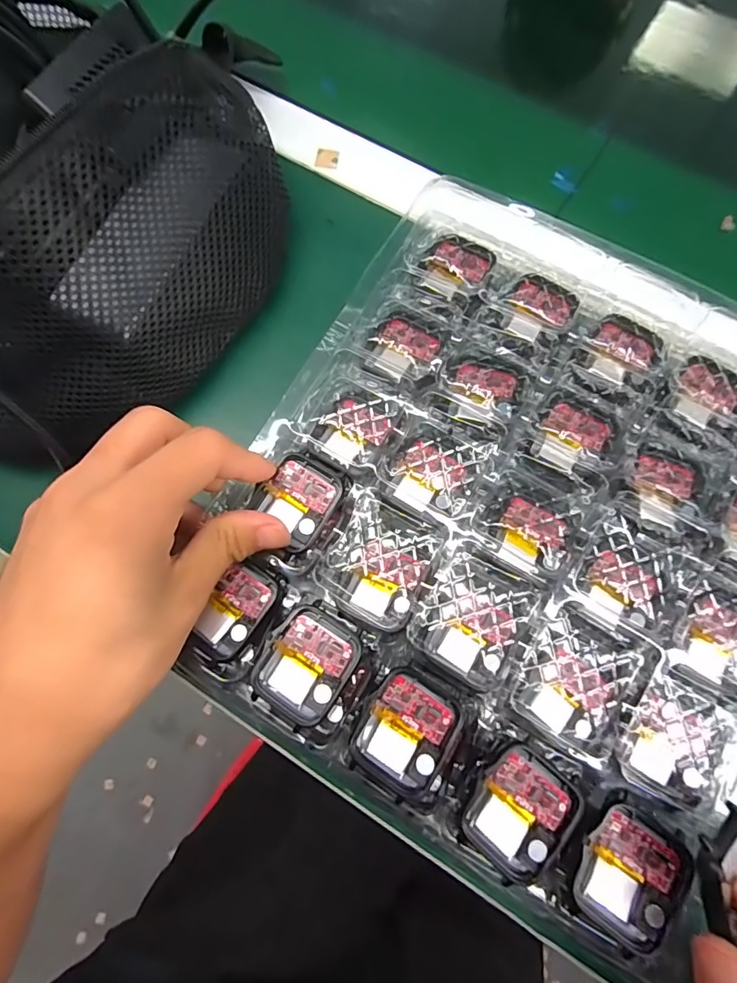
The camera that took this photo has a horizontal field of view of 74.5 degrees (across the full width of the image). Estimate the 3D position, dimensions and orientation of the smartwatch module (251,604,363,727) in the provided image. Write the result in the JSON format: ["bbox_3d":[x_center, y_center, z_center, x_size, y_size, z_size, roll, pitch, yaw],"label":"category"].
[{"bbox_3d":[-0.027,0.076,0.211,0.037,0.009,0.044,29,77,7],"label":"smartwatch module"}]

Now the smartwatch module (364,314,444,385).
[{"bbox_3d":[0.019,-0.076,0.258,0.033,0.016,0.036,27,77,7],"label":"smartwatch module"}]

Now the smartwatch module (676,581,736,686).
[{"bbox_3d":[0.160,0.064,0.217,0.038,0.015,0.036,28,77,7],"label":"smartwatch module"}]

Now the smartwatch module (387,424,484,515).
[{"bbox_3d":[0.032,-0.009,0.234,0.038,0.011,0.036,26,77,7],"label":"smartwatch module"}]

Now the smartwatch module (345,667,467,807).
[{"bbox_3d":[0.018,0.103,0.205,0.040,0.013,0.044,30,77,8],"label":"smartwatch module"}]

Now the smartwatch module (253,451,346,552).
[{"bbox_3d":[-0.033,0.005,0.233,0.034,0.007,0.041,30,75,9],"label":"smartwatch module"}]

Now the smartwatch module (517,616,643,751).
[{"bbox_3d":[0.092,0.083,0.215,0.044,0.018,0.048,32,77,8],"label":"smartwatch module"}]

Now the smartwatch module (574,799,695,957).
[{"bbox_3d":[0.102,0.148,0.188,0.037,0.009,0.043,35,78,9],"label":"smartwatch module"}]

